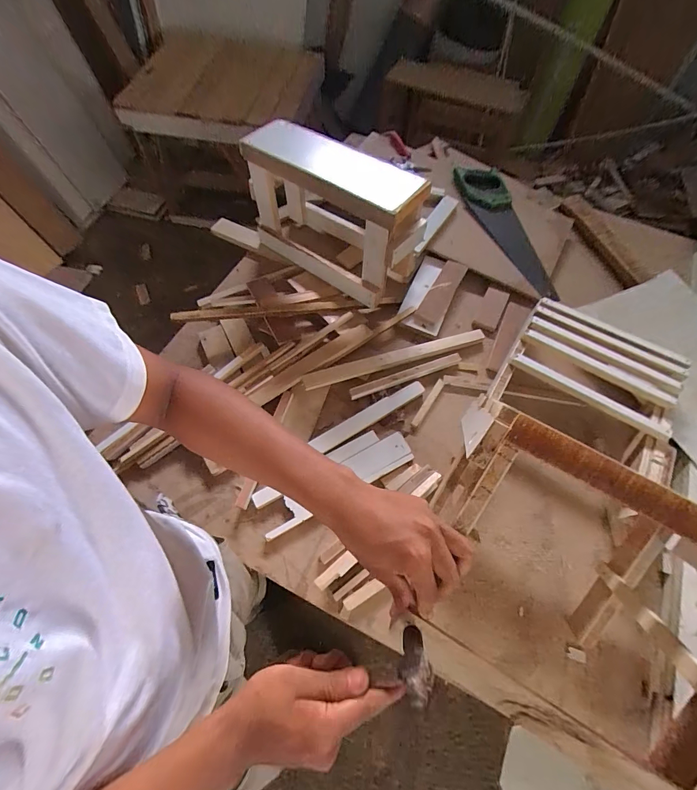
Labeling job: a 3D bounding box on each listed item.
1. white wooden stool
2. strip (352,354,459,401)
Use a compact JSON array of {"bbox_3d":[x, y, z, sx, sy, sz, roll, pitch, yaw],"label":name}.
[{"bbox_3d":[-0.075,-0.413,0.807,0.497,0.265,0.176,33,67,13],"label":"white wooden stool"},{"bbox_3d":[0.119,-0.038,0.753,0.241,0.015,0.025,-18,68,-7],"label":"strip"}]

